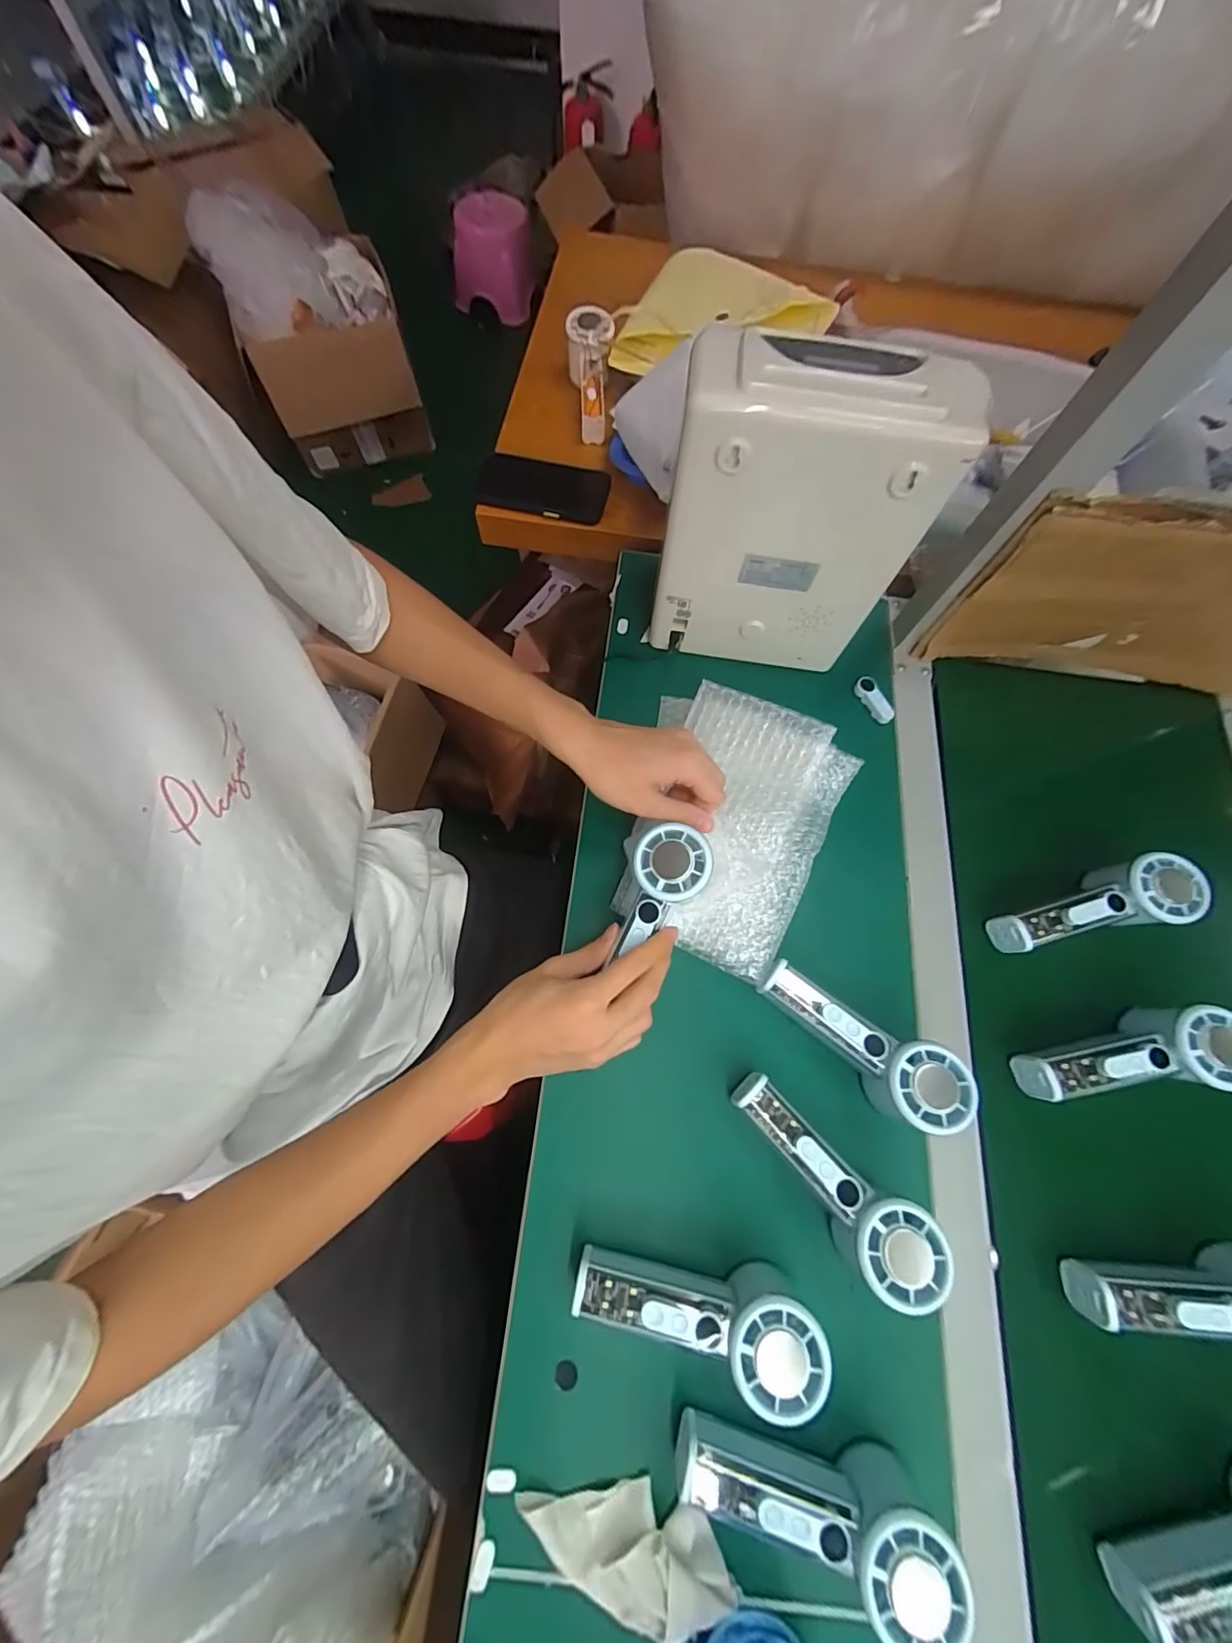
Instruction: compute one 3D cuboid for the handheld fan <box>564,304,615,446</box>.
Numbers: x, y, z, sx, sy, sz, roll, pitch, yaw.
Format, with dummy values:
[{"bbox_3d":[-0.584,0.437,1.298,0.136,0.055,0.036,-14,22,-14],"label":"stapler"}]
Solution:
[{"bbox_3d":[-0.031,-0.534,0.632,0.055,0.052,0.148,-1,89,-3],"label":"handheld fan"}]

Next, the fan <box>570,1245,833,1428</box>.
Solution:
[{"bbox_3d":[0.050,0.311,0.333,0.152,0.060,0.058,17,71,3],"label":"fan"}]

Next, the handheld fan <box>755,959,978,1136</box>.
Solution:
[{"bbox_3d":[0.182,0.161,0.396,0.150,0.066,0.052,44,74,12],"label":"handheld fan"}]

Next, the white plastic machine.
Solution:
[{"bbox_3d":[0.132,-0.239,0.432,0.186,0.241,0.099,8,70,0],"label":"white plastic machine"}]

